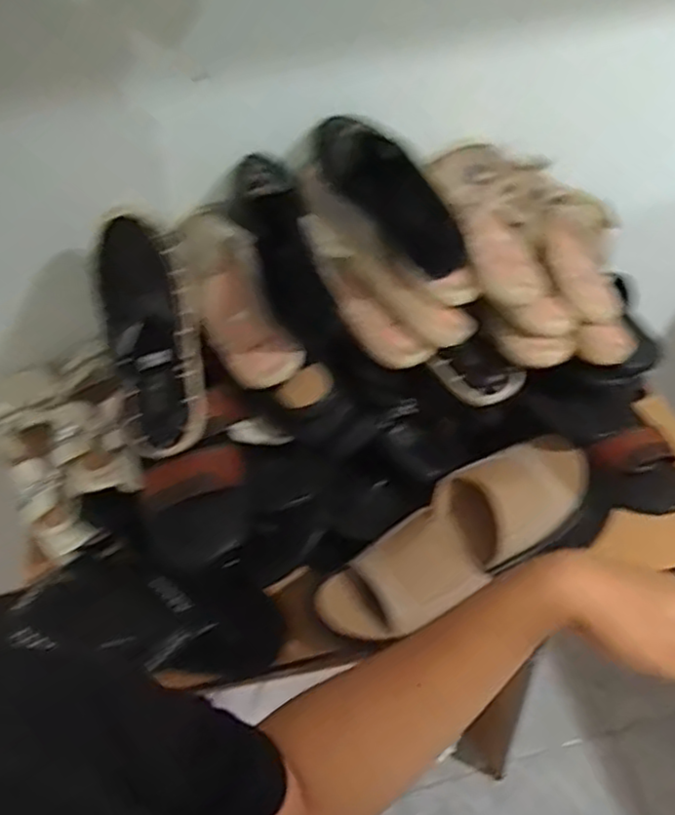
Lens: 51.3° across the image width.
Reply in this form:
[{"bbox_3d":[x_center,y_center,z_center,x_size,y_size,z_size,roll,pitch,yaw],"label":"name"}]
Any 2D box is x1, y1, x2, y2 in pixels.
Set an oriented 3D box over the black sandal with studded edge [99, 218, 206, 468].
[{"bbox_3d":[-0.175,-0.073,0.652,0.076,0.078,0.239,-13,79,-9],"label":"black sandal with studded edge"}]

